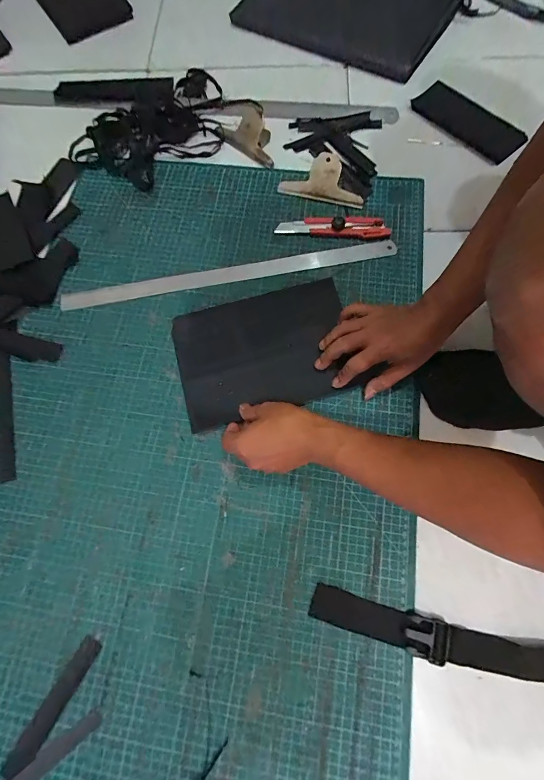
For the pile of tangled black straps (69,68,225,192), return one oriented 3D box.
[{"bbox_3d":[-0.209,-0.477,0.640,0.299,0.038,0.196,-37,74,-9],"label":"pile of tangled black straps"}]

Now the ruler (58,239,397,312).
[{"bbox_3d":[-0.066,-0.181,0.551,0.517,0.006,0.032,-10,79,-1],"label":"ruler"}]

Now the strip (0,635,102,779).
[{"bbox_3d":[-0.240,0.345,0.385,0.026,0.004,0.144,30,76,11],"label":"strip"}]

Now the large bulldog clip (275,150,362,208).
[{"bbox_3d":[0.084,-0.347,0.576,0.138,0.038,0.062,12,73,6],"label":"large bulldog clip"}]

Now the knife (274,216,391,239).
[{"bbox_3d":[0.096,-0.260,0.560,0.176,0.014,0.037,1,72,3],"label":"knife"}]

